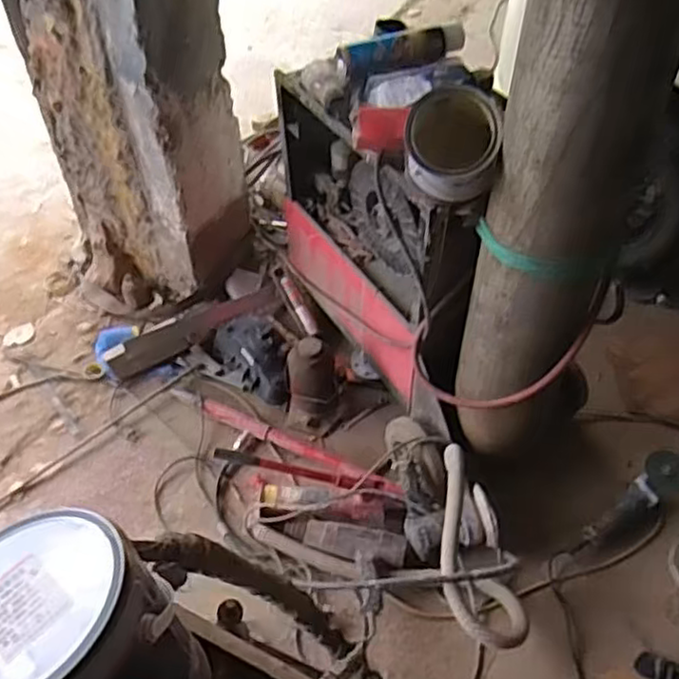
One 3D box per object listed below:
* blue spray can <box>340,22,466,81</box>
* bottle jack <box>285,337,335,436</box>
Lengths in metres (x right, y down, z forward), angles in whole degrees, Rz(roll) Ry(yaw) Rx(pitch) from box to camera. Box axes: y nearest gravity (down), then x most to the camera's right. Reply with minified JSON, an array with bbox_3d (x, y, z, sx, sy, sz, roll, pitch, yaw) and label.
[{"bbox_3d":[0.140,-0.624,1.472,0.283,0.057,0.081,-19,52,-15],"label":"blue spray can"},{"bbox_3d":[-0.071,0.107,1.673,0.124,0.221,0.105,-1,50,0],"label":"bottle jack"}]

